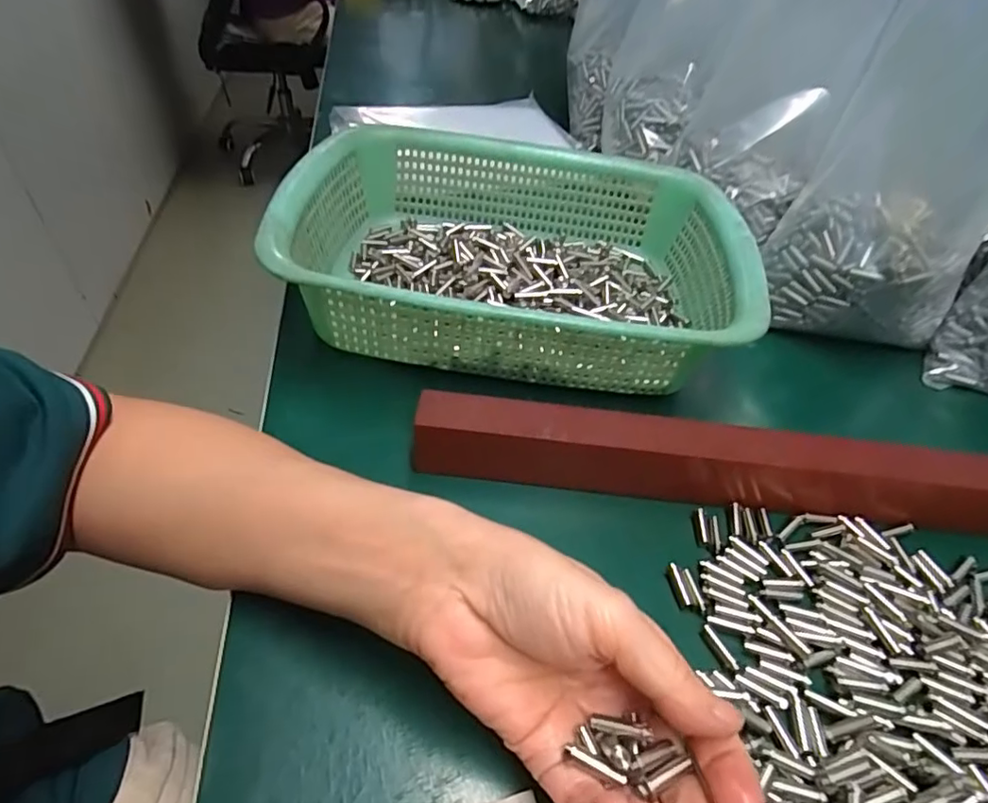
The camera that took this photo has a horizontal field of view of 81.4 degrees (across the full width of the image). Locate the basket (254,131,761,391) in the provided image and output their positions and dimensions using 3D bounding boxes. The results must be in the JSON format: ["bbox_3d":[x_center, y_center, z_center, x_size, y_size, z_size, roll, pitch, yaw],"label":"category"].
[{"bbox_3d":[0.014,-0.103,0.396,0.287,0.074,0.219,6,42,1],"label":"basket"}]

